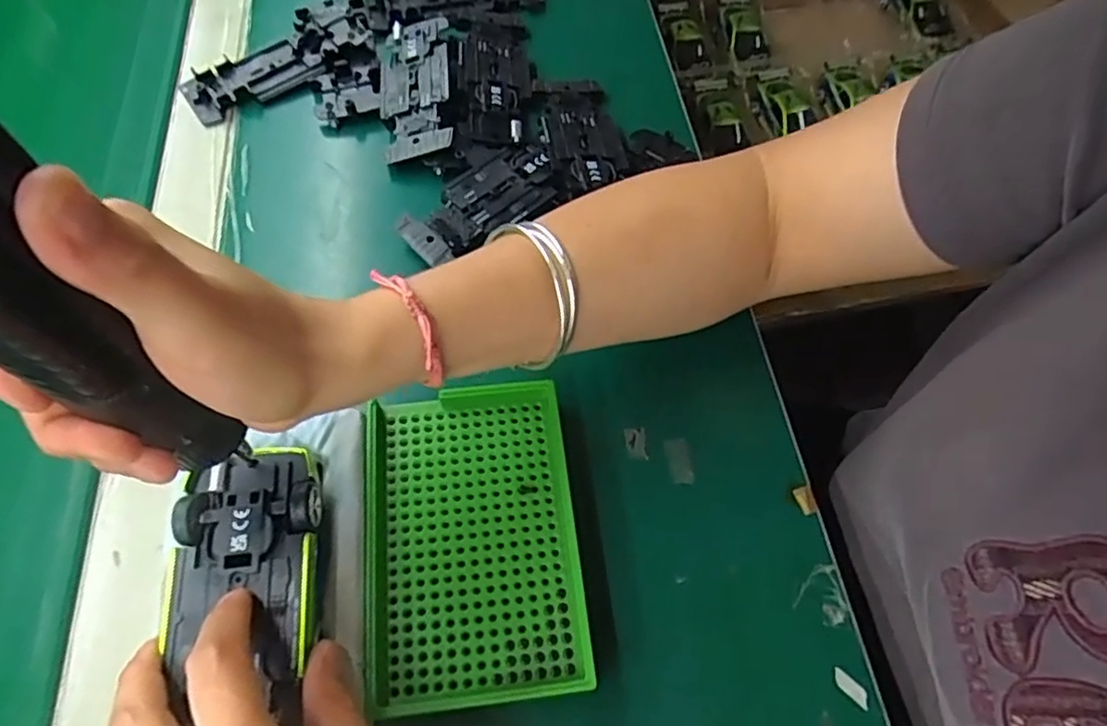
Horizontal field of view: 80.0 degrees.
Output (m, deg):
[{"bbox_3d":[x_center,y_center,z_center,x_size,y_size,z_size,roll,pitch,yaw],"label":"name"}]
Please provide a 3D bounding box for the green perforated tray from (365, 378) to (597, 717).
[{"bbox_3d":[-0.036,0.074,0.295,0.089,0.014,0.138,-7,61,-5],"label":"green perforated tray"}]

